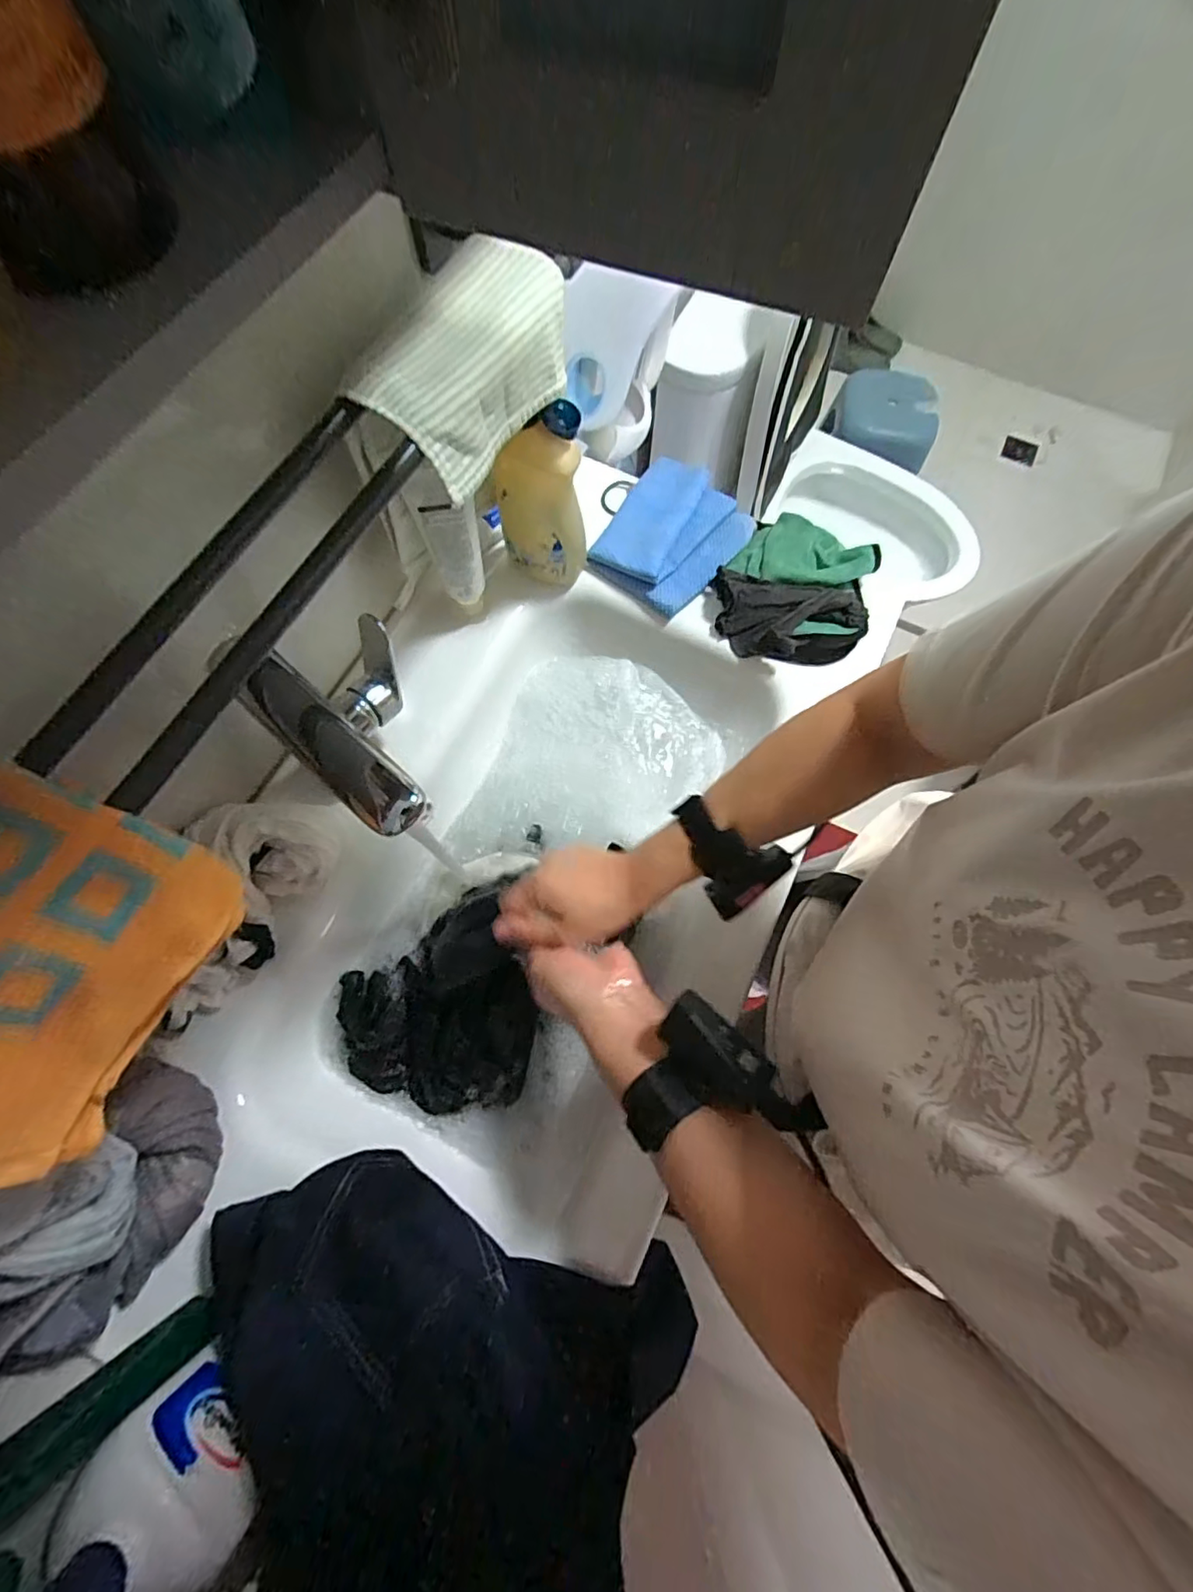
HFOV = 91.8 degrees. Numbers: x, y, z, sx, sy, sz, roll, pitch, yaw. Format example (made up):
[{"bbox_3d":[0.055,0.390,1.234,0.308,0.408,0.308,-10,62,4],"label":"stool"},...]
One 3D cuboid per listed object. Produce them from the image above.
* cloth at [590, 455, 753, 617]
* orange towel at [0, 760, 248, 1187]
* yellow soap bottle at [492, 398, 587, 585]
[{"bbox_3d":[0.087,-0.290,0.637,0.131,0.029,0.160,37,75,10],"label":"cloth"},{"bbox_3d":[-0.262,0.084,0.256,0.135,0.050,0.174,34,73,-33],"label":"orange towel"},{"bbox_3d":[-0.052,-0.273,0.547,0.078,0.175,0.046,-12,73,-5],"label":"yellow soap bottle"}]

